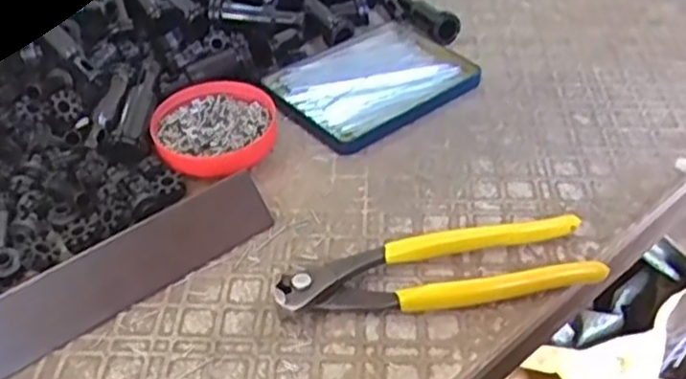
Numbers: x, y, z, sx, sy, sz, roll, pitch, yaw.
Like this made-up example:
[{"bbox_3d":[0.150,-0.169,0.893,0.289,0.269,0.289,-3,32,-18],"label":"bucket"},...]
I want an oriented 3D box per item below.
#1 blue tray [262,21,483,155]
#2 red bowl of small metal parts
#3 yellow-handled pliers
[{"bbox_3d":[0.022,-0.079,0.518,0.107,0.012,0.147,33,52,31],"label":"blue tray"},{"bbox_3d":[-0.082,-0.040,0.460,0.076,0.016,0.081,0,42,0],"label":"red bowl of small metal parts"},{"bbox_3d":[0.050,0.039,0.376,0.165,0.024,0.047,-7,43,-7],"label":"yellow-handled pliers"}]

